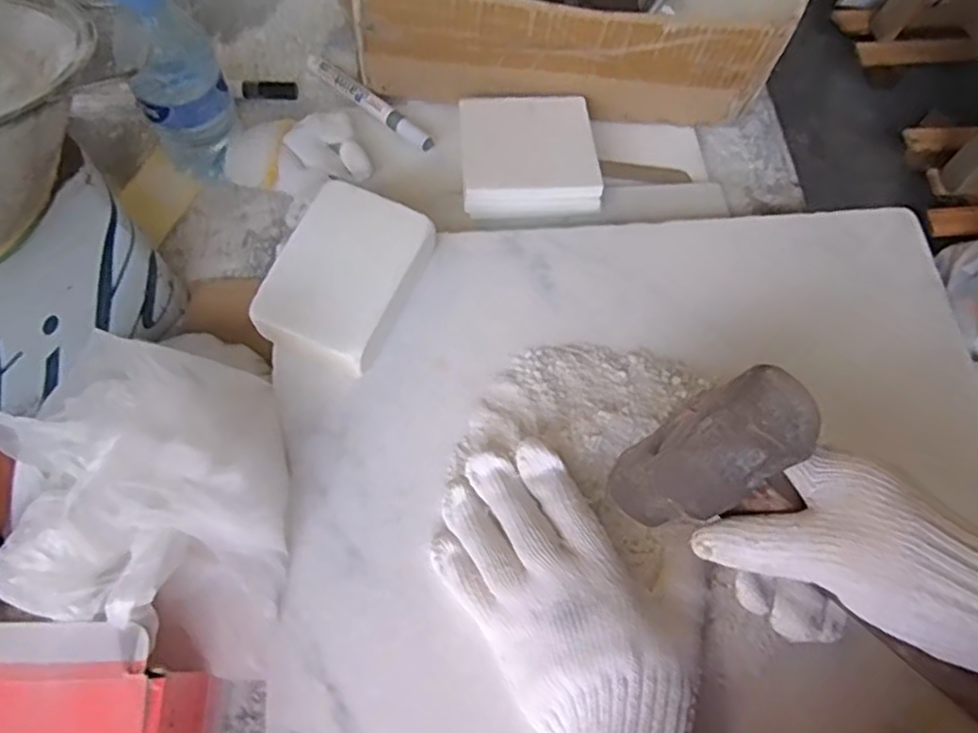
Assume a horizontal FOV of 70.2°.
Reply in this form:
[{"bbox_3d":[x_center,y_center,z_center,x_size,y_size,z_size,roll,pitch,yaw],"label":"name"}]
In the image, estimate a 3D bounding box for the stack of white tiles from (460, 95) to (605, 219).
[{"bbox_3d":[0.031,-0.163,0.524,0.100,0.022,0.102,-2,66,-4],"label":"stack of white tiles"}]

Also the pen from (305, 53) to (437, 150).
[{"bbox_3d":[-0.098,-0.217,0.565,0.141,0.017,0.017,42,70,15],"label":"pen"}]

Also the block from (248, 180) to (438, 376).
[{"bbox_3d":[-0.088,-0.056,0.439,0.074,0.045,0.110,22,66,7],"label":"block"}]

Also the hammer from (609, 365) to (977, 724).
[{"bbox_3d":[0.189,0.116,0.323,0.274,0.091,0.061,41,69,0],"label":"hammer"}]

